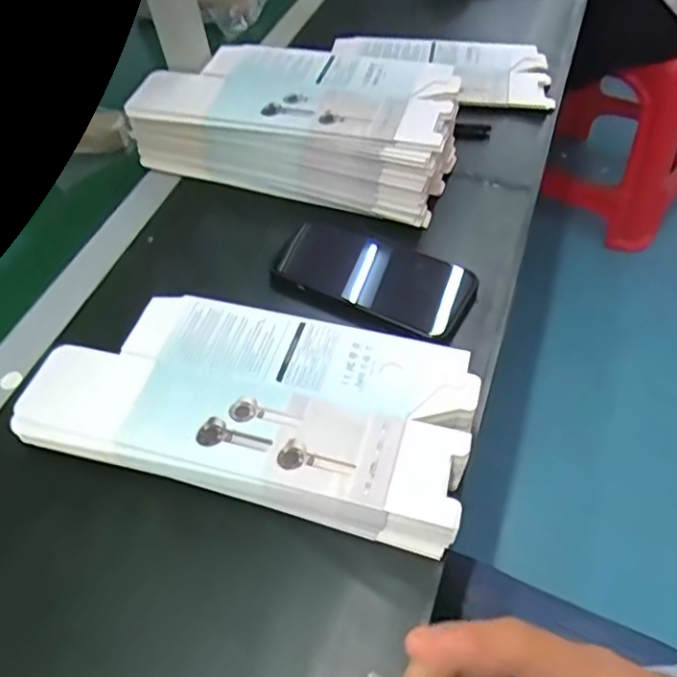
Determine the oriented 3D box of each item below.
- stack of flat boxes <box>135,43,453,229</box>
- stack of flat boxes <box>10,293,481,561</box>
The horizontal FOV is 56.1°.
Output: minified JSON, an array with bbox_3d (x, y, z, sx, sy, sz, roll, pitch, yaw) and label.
[{"bbox_3d":[-0.033,-0.198,0.567,0.269,0.072,0.137,14,53,17],"label":"stack of flat boxes"},{"bbox_3d":[-0.055,0.041,0.399,0.273,0.038,0.128,9,52,13],"label":"stack of flat boxes"}]

